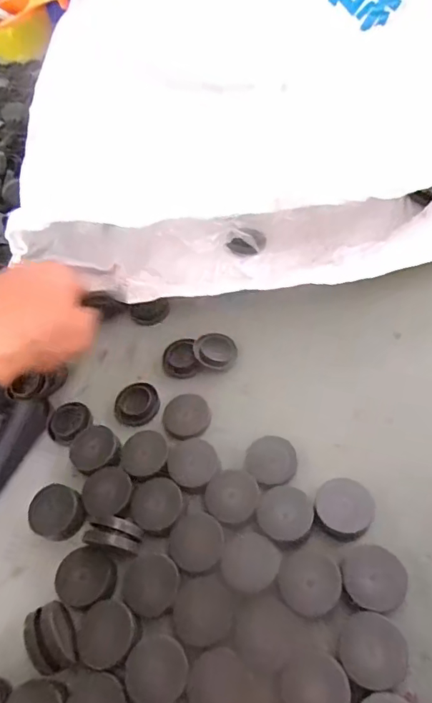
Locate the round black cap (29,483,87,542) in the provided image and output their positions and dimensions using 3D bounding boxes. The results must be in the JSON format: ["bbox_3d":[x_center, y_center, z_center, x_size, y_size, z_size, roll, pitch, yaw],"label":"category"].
[{"bbox_3d":[-0.101,0.103,0.312,0.040,0.011,0.030,16,61,21],"label":"round black cap"}]

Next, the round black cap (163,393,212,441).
[{"bbox_3d":[-0.021,0.045,0.340,0.033,0.006,0.033,-5,55,8],"label":"round black cap"}]

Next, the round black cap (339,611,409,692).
[{"bbox_3d":[0.079,0.152,0.247,0.031,0.014,0.032,-5,55,8],"label":"round black cap"}]

